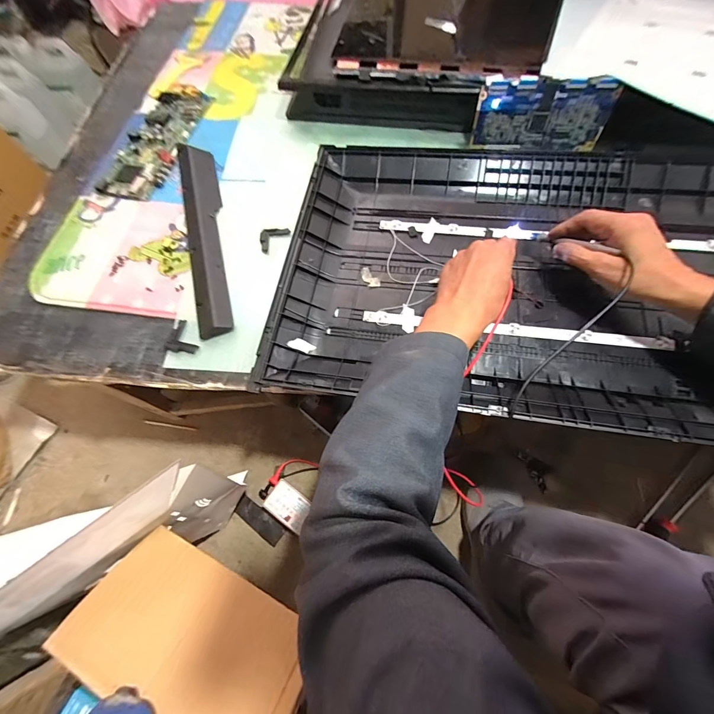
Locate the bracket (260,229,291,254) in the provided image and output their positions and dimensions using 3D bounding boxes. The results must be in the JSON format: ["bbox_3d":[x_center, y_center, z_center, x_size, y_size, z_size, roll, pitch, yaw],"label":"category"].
[{"bbox_3d":[-0.133,-0.187,0.529,0.053,0.010,0.030,-41,72,-13],"label":"bracket"}]

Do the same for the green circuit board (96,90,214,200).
[{"bbox_3d":[-0.365,-0.396,0.623,0.102,0.015,0.277,11,69,7],"label":"green circuit board"}]

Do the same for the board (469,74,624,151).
[{"bbox_3d":[0.295,-0.388,0.548,0.197,0.099,0.020,6,62,4],"label":"board"}]

